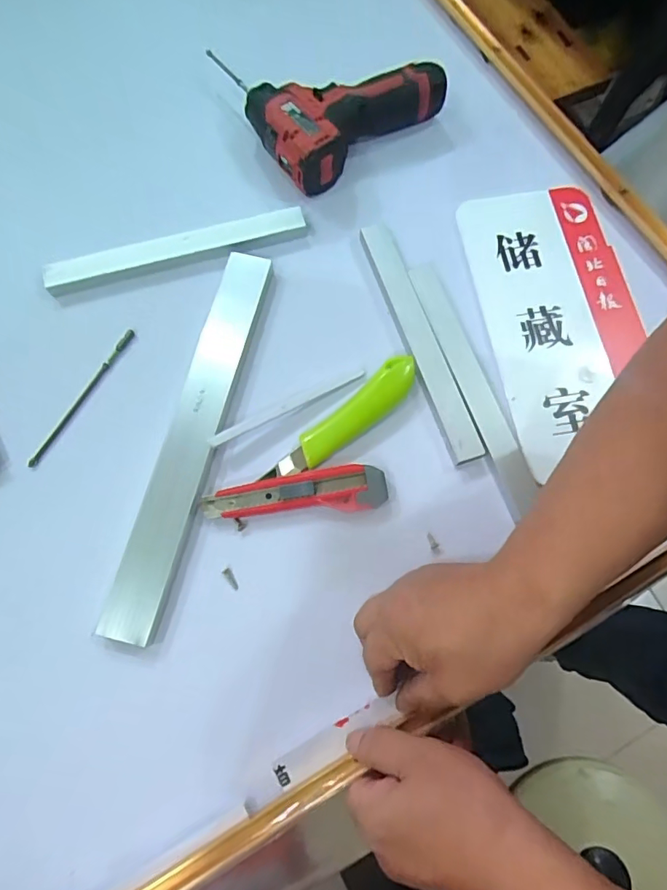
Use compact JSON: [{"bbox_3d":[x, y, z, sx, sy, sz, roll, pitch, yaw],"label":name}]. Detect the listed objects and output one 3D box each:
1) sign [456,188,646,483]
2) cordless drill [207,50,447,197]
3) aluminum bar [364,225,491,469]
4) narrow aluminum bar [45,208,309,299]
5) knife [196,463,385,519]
[{"bbox_3d":[0.211,-0.121,0.450,0.138,0.006,0.279,-8,75,-1],"label":"sign"},{"bbox_3d":[-0.001,-0.363,0.493,0.187,0.050,0.160,-34,77,-9],"label":"cordless drill"},{"bbox_3d":[0.076,-0.099,0.435,0.030,0.009,0.241,-19,75,-6],"label":"aluminum bar"},{"bbox_3d":[-0.148,-0.184,0.451,0.242,0.015,0.026,-16,75,-5],"label":"narrow aluminum bar"},{"bbox_3d":[-0.032,0.038,0.399,0.146,0.015,0.036,-3,74,-1],"label":"knife"}]

